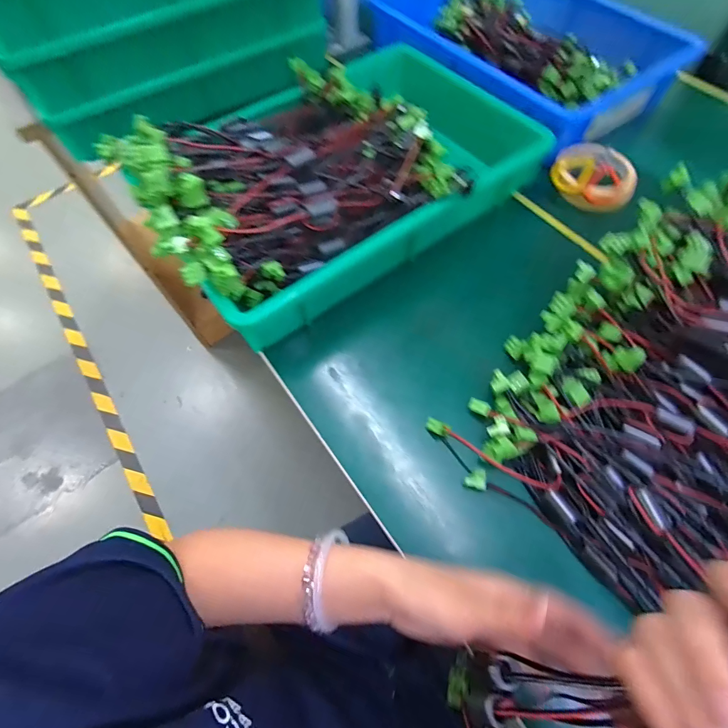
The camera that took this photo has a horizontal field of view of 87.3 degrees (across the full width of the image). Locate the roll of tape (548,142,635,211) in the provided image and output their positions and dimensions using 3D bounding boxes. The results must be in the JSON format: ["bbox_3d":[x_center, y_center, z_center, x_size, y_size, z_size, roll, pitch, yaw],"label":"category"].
[{"bbox_3d":[0.297,-0.243,0.493,0.100,0.019,0.104,-1,60,2],"label":"roll of tape"}]

